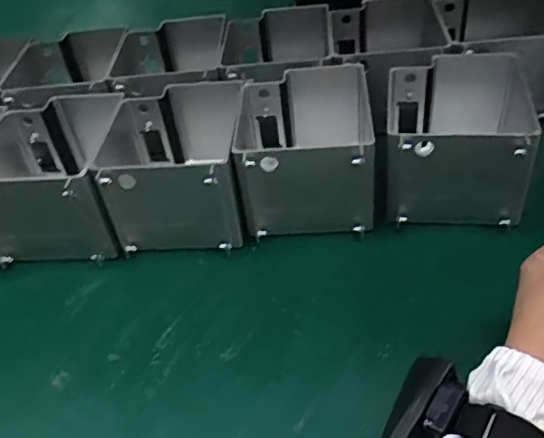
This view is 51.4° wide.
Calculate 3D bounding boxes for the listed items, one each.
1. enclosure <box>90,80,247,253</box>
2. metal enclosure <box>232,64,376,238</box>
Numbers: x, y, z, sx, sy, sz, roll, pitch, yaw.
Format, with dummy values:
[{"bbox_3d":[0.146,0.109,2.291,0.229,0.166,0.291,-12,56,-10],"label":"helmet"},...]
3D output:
[{"bbox_3d":[-0.096,-0.059,0.588,0.139,0.097,0.170,-4,42,4],"label":"enclosure"},{"bbox_3d":[0.034,-0.082,0.601,0.140,0.103,0.195,-5,42,3],"label":"metal enclosure"}]

